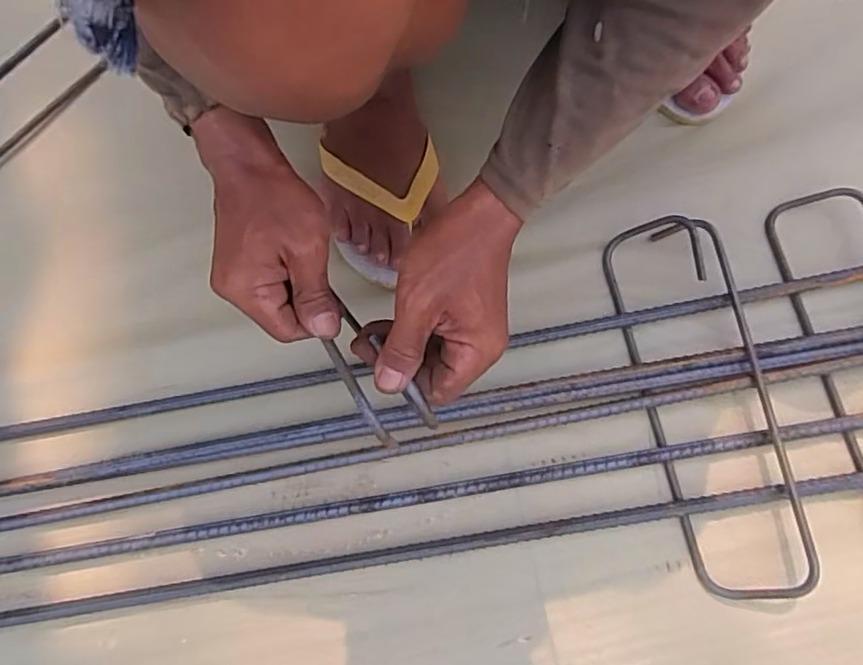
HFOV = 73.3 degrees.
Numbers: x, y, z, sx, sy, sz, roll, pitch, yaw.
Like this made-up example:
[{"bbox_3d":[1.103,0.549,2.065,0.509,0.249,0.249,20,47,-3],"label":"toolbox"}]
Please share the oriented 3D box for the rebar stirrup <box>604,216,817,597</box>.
[{"bbox_3d":[0.220,0.051,0.462,0.092,0.051,0.302,-10,75,0],"label":"rebar stirrup"}]

